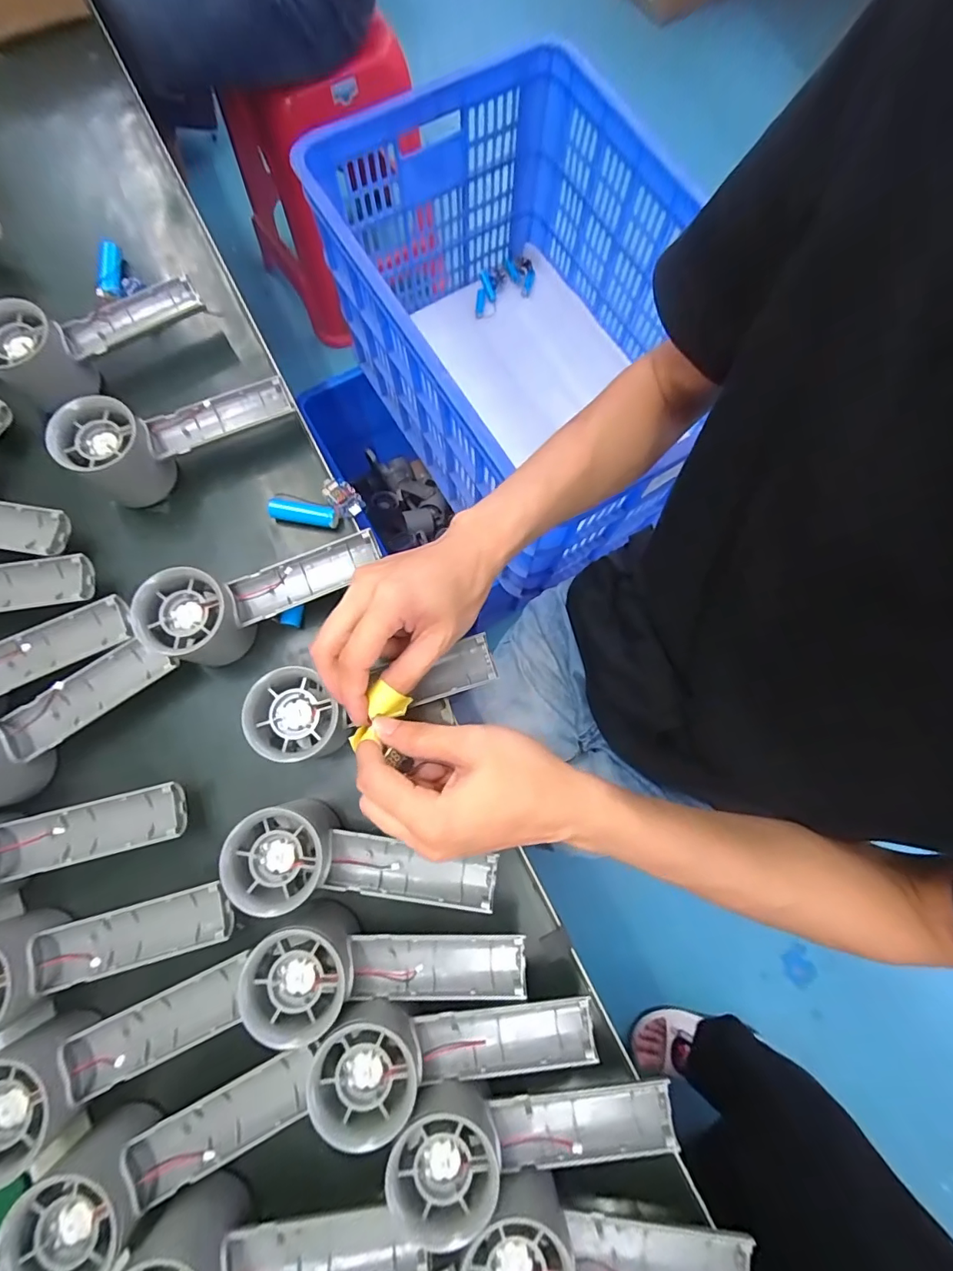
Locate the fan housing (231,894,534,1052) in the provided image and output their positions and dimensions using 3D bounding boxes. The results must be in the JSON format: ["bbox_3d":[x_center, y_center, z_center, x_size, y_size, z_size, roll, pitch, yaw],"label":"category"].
[{"bbox_3d":[-0.050,0.195,0.278,0.157,0.035,0.052,2,78,-1],"label":"fan housing"}]

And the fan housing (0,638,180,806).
[{"bbox_3d":[-0.280,0.055,0.318,0.154,0.049,0.054,-36,80,-21],"label":"fan housing"}]

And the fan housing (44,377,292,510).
[{"bbox_3d":[-0.219,-0.157,0.361,0.158,0.057,0.053,-31,80,-7],"label":"fan housing"}]

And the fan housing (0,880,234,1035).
[{"bbox_3d":[-0.232,0.188,0.294,0.158,0.046,0.055,-11,78,-16],"label":"fan housing"}]

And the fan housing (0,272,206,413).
[{"bbox_3d":[-0.296,-0.240,0.380,0.158,0.060,0.050,-40,81,-9],"label":"fan housing"}]

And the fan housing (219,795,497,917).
[{"bbox_3d":[-0.065,0.135,0.290,0.151,0.042,0.054,3,78,0],"label":"fan housing"}]

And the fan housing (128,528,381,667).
[{"bbox_3d":[-0.142,-0.030,0.333,0.156,0.052,0.067,-18,79,-5],"label":"fan housing"}]

